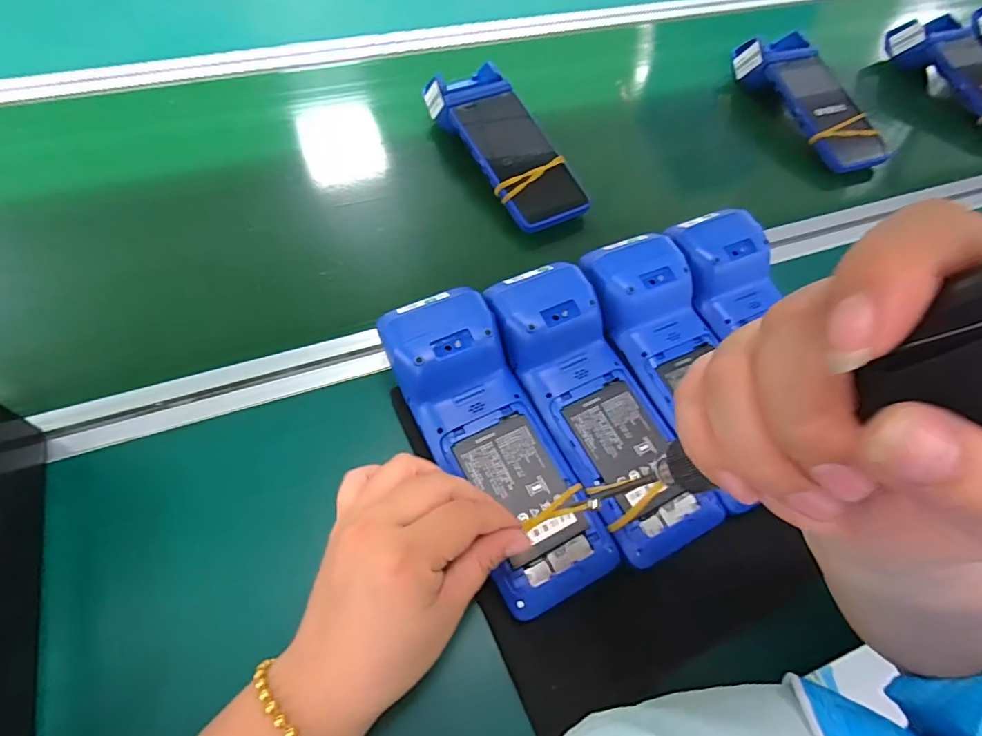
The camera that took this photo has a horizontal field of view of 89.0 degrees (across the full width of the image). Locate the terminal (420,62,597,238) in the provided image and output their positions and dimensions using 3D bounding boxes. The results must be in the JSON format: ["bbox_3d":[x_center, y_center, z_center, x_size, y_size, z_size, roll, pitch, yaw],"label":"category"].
[{"bbox_3d":[0.014,-0.235,0.518,0.086,0.045,0.210,-28,67,-19],"label":"terminal"}]

